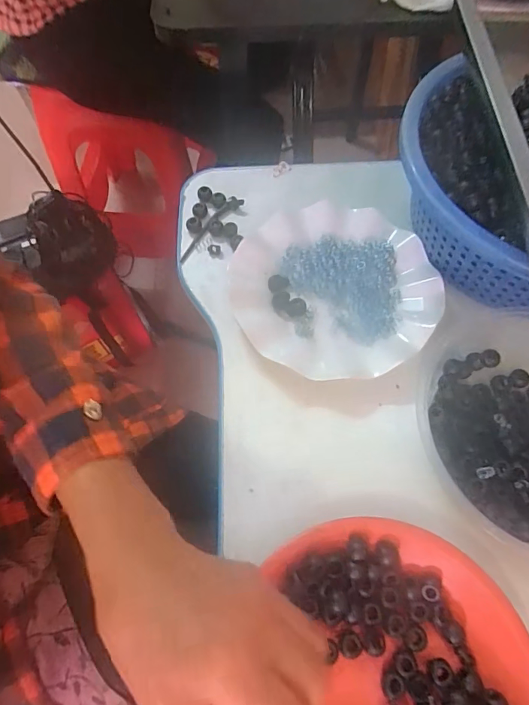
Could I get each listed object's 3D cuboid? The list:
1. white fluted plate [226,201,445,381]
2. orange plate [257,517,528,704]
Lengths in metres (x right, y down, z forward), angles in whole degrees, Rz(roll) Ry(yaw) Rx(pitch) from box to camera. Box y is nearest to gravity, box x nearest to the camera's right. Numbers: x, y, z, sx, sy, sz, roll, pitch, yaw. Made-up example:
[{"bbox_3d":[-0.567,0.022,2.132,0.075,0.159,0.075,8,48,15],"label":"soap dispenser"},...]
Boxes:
[{"bbox_3d":[0.061,-0.059,0.401,0.179,0.017,0.176,-1,65,1],"label":"white fluted plate"},{"bbox_3d":[0.077,0.209,0.269,0.176,0.029,0.189,-1,65,1],"label":"orange plate"}]

